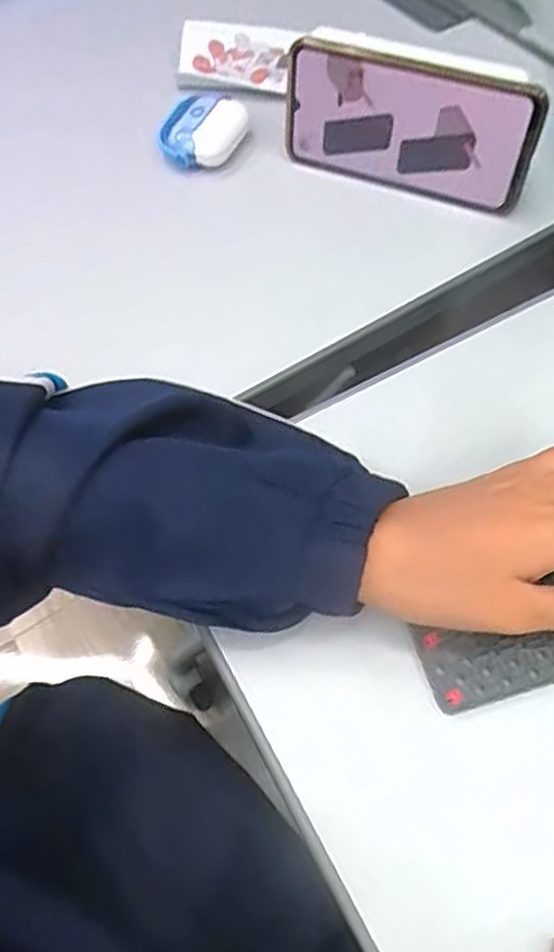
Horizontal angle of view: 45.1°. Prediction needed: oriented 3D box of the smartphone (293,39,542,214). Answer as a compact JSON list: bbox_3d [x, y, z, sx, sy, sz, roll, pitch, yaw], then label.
[{"bbox_3d":[0.081,-0.219,0.426,0.158,0.079,0.012,22,54,15],"label":"smartphone"}]

